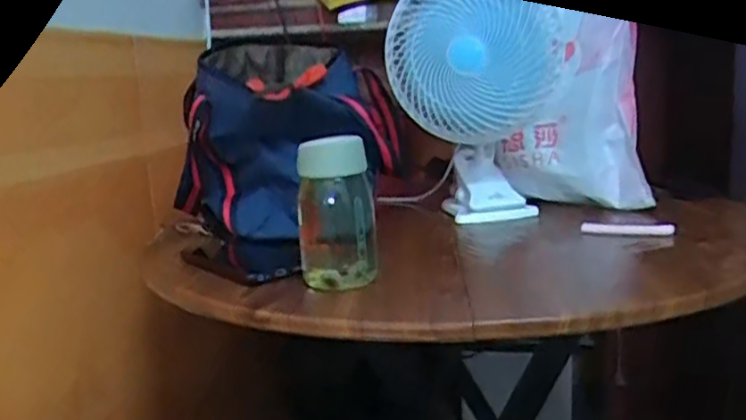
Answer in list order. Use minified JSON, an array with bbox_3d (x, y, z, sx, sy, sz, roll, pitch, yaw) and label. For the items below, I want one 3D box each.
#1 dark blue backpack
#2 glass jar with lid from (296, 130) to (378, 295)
[{"bbox_3d":[-0.094,-0.061,0.819,0.257,0.238,0.190,-4,13,-7],"label":"dark blue backpack"},{"bbox_3d":[-0.034,0.000,0.638,0.066,0.135,0.059,-3,13,-3],"label":"glass jar with lid"}]

